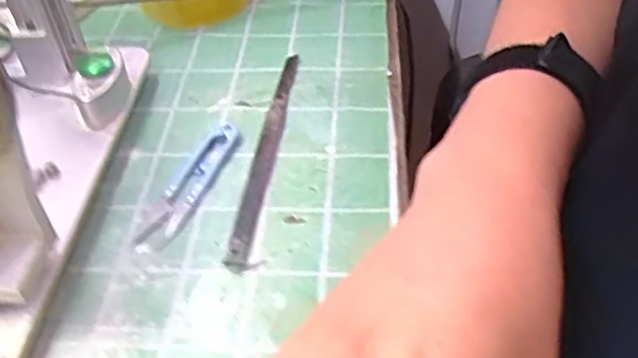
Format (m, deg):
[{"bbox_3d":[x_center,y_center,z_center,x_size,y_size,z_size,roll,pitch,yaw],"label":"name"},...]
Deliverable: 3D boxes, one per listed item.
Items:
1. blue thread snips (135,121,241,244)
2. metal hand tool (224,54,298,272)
[{"bbox_3d":[-0.079,0.001,0.412,0.024,0.009,0.100,15,48,18],"label":"blue thread snips"},{"bbox_3d":[-0.034,-0.022,0.432,0.014,0.008,0.197,3,45,8],"label":"metal hand tool"}]

